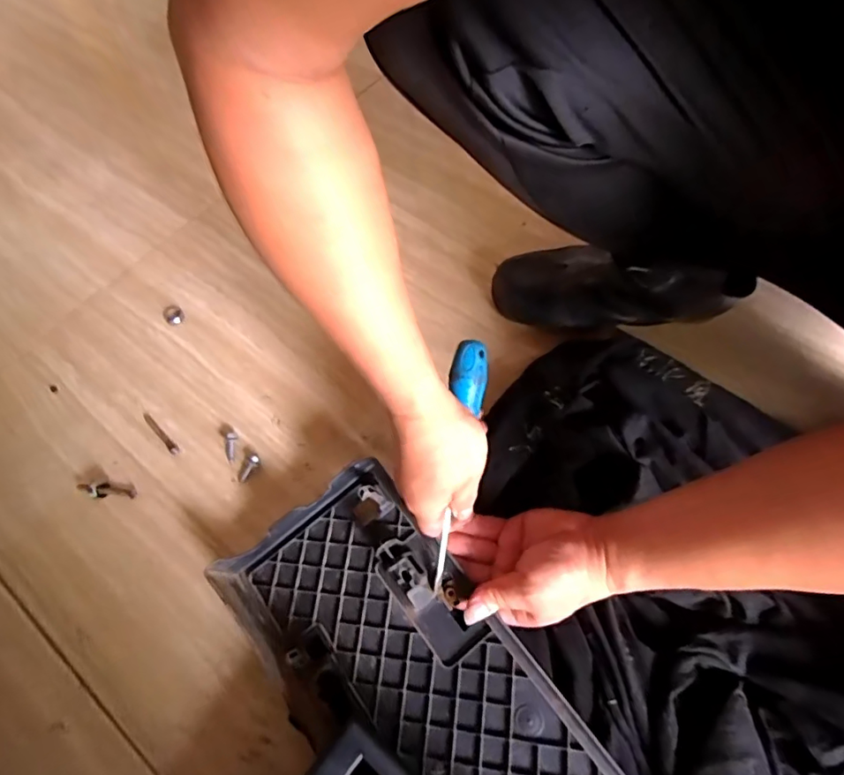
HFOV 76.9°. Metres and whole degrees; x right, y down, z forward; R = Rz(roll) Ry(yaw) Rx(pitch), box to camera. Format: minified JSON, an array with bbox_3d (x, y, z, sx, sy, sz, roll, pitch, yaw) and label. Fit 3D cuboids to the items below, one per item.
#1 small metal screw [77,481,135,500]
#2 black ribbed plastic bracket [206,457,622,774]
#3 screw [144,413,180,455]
[{"bbox_3d":[-0.300,0.098,0.502,0.053,0.013,0.014,9,61,5],"label":"small metal screw"},{"bbox_3d":[0.046,0.243,0.366,0.451,0.056,0.153,38,67,22],"label":"black ribbed plastic bracket"},{"bbox_3d":[-0.259,0.045,0.526,0.009,0.004,0.057,-39,68,-20],"label":"screw"}]

